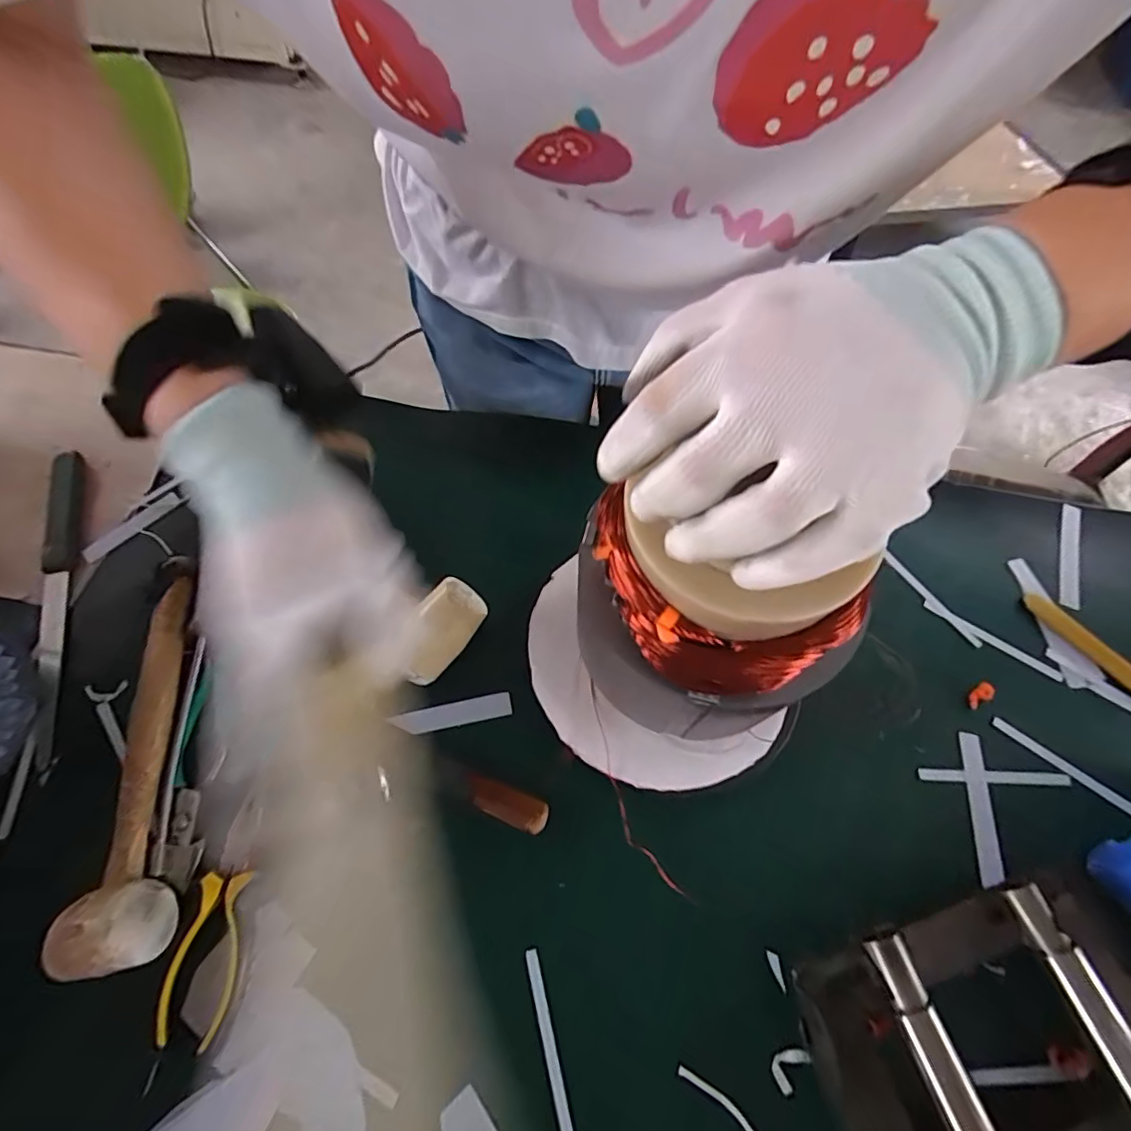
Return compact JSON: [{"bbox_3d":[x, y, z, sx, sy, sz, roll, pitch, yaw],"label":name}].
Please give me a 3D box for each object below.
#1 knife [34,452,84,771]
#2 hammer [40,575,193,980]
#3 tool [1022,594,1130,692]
[{"bbox_3d":[-0.404,0.019,0.428,0.024,0.021,0.267,-13,63,-9],"label":"knife"},{"bbox_3d":[-0.285,0.124,0.365,0.056,0.052,0.246,-11,63,-8],"label":"hammer"},{"bbox_3d":[0.439,0.083,0.429,0.026,0.004,0.159,-34,68,-18],"label":"tool"}]

